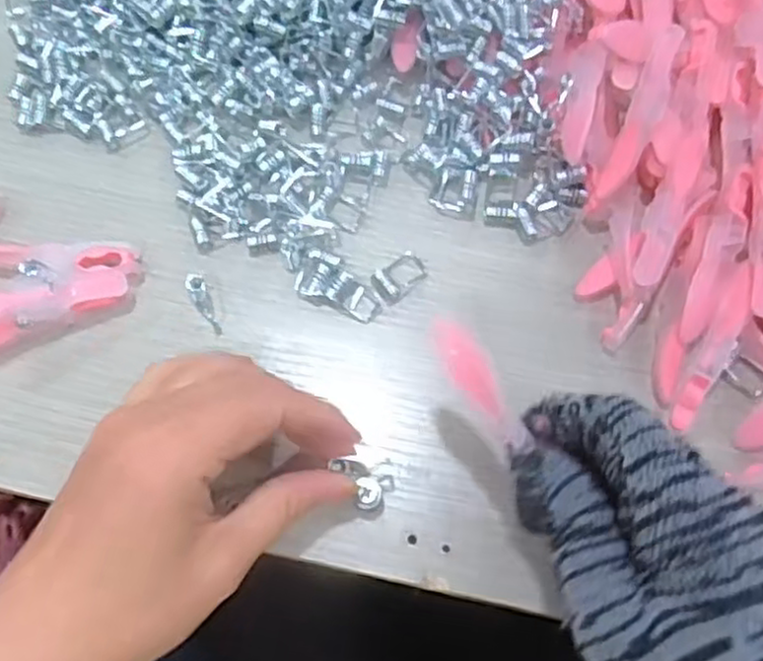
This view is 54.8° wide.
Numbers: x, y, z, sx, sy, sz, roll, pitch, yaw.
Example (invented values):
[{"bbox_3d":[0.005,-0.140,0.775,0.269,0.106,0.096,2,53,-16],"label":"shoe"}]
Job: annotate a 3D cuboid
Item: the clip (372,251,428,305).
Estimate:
[{"bbox_3d":[0.008,-0.024,0.321,0.024,0.004,0.016,-37,73,-14],"label":"clip"}]

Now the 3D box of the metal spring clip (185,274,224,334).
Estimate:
[{"bbox_3d":[-0.076,-0.012,0.317,0.008,0.004,0.031,-28,71,-11],"label":"metal spring clip"}]

